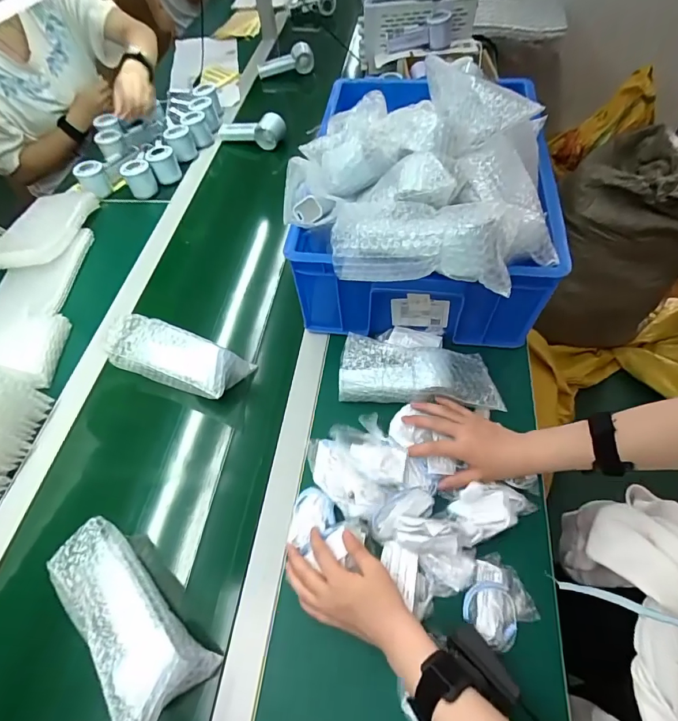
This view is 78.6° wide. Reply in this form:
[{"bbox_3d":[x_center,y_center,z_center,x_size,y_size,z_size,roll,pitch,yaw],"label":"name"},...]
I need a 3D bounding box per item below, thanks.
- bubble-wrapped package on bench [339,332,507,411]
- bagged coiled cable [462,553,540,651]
[{"bbox_3d":[0.109,0.014,0.563,0.210,0.059,0.083,6,57,7],"label":"bubble-wrapped package on bench"},{"bbox_3d":[0.167,0.255,0.439,0.073,0.018,0.072,-33,61,-17],"label":"bagged coiled cable"}]

